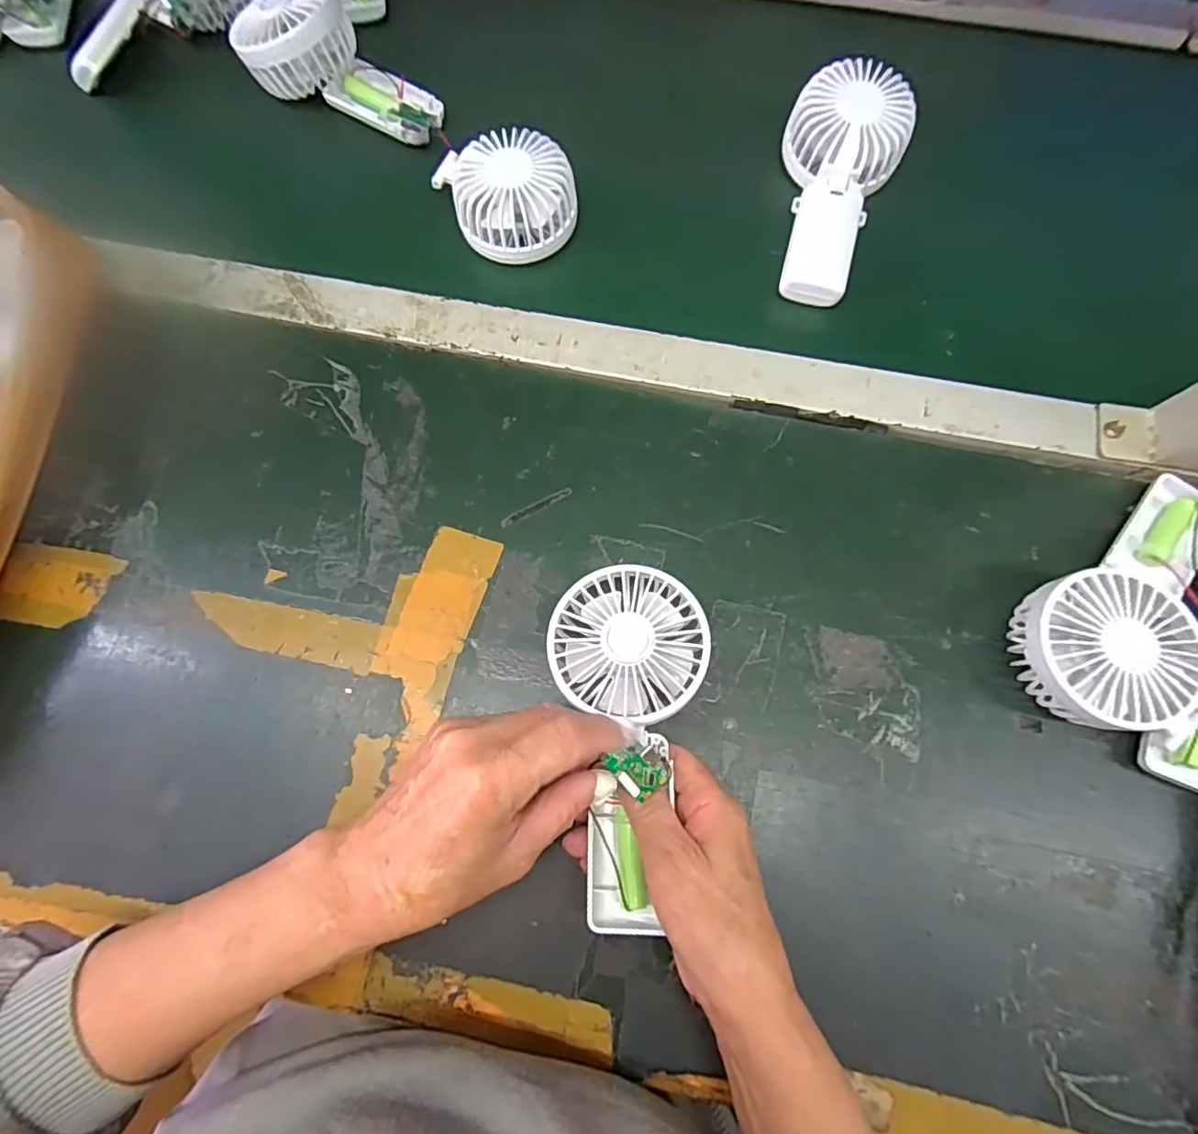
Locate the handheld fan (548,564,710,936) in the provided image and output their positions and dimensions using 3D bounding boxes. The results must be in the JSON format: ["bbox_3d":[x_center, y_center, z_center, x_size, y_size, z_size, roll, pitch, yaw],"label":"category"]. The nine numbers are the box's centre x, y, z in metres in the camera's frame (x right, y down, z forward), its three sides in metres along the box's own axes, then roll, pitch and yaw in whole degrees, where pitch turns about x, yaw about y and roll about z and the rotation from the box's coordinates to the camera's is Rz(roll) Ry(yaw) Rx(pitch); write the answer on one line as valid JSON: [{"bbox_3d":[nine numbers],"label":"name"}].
[{"bbox_3d":[0.013,0.089,0.297,0.082,0.036,0.184,3,77,2],"label":"handheld fan"}]

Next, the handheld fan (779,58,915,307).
[{"bbox_3d":[0.174,-0.276,0.411,0.082,0.043,0.170,12,75,4],"label":"handheld fan"}]

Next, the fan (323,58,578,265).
[{"bbox_3d":[-0.120,-0.320,0.428,0.237,0.038,0.079,42,79,11],"label":"fan"}]

